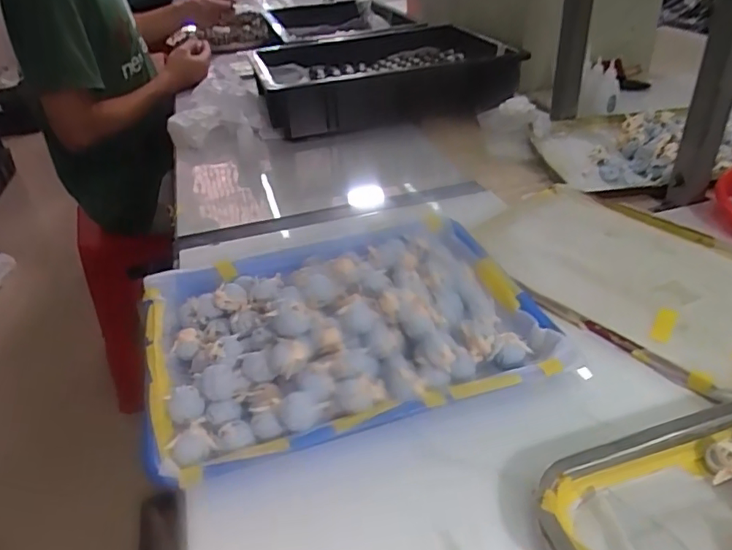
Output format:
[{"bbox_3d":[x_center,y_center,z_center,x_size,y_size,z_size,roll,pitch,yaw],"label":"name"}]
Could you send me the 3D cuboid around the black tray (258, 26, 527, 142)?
[{"bbox_3d":[0.027,-0.395,1.054,0.446,0.079,0.377,-15,37,-14],"label":"black tray"}]

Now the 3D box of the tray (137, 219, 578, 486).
[{"bbox_3d":[-0.021,0.033,0.480,0.330,0.063,0.239,-14,37,-13],"label":"tray"}]

